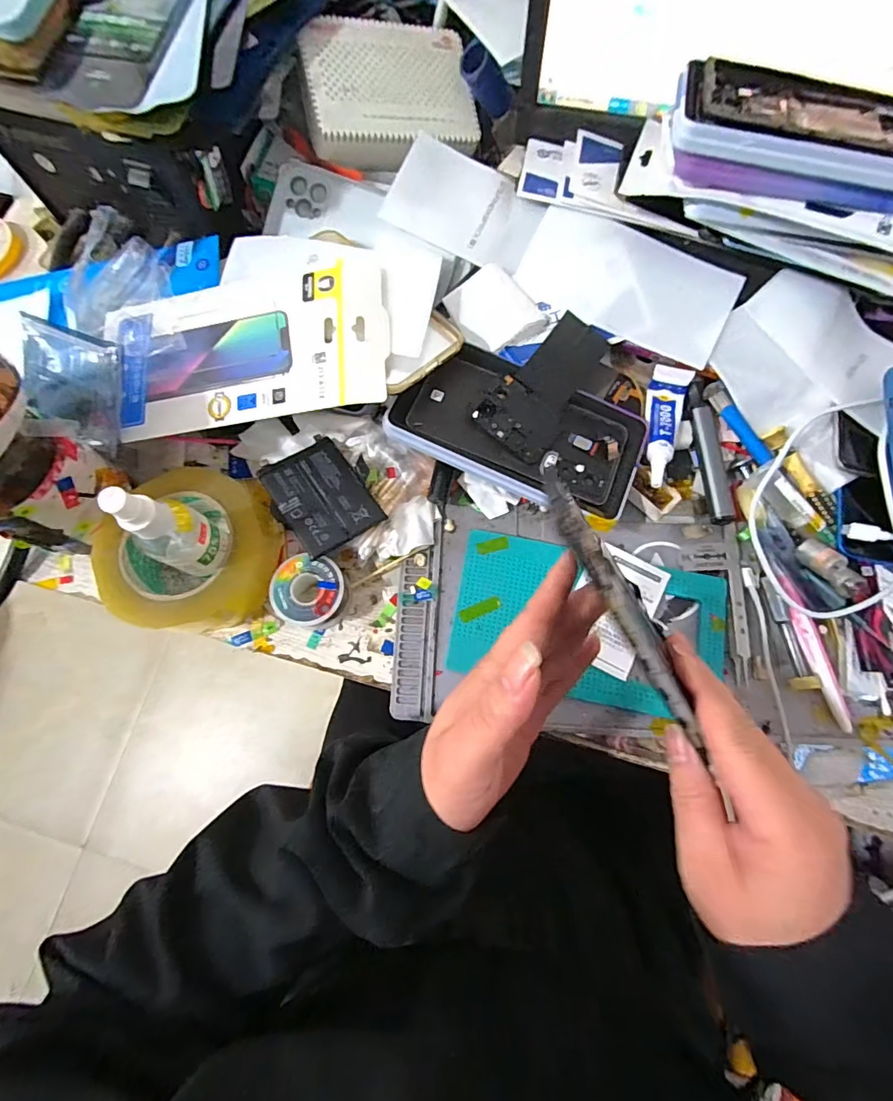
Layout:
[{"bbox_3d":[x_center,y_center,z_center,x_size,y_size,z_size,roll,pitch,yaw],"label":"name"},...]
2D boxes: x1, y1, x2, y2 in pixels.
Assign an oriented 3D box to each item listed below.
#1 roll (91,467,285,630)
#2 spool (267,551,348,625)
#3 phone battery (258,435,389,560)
[{"bbox_3d":[-0.188,0.001,0.363,0.131,0.057,0.114,-42,77,-9],"label":"roll"},{"bbox_3d":[-0.103,0.032,0.363,0.052,0.033,0.052,0,74,2],"label":"spool"},{"bbox_3d":[-0.097,-0.043,0.367,0.064,0.005,0.088,-32,74,-16],"label":"phone battery"}]

